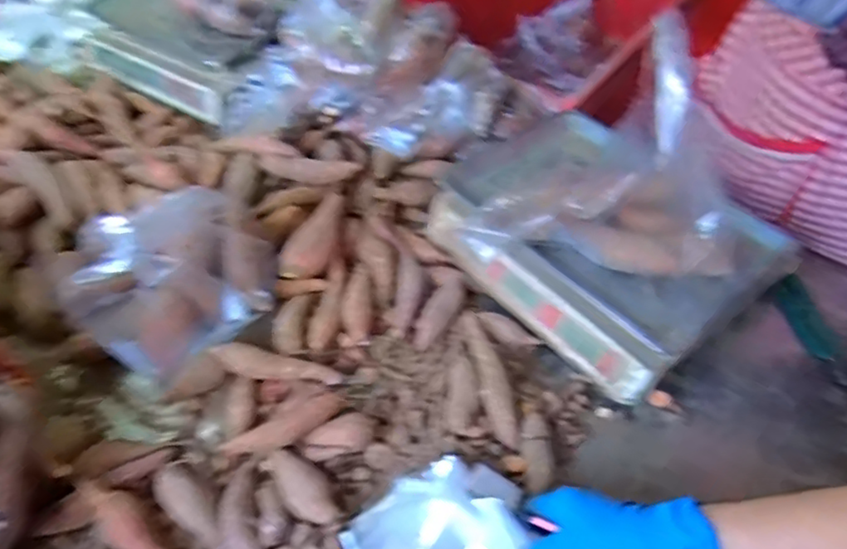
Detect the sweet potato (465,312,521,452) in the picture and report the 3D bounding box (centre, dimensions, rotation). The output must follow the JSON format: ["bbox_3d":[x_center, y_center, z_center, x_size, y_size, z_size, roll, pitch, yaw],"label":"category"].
[{"bbox_3d":[0.068,0.103,0.650,0.027,0.025,0.155,-7,48,-7],"label":"sweet potato"}]

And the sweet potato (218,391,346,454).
[{"bbox_3d":[-0.130,0.145,0.599,0.119,0.022,0.033,-24,52,-21],"label":"sweet potato"}]

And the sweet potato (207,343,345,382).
[{"bbox_3d":[-0.151,0.094,0.645,0.127,0.025,0.027,10,48,8],"label":"sweet potato"}]

